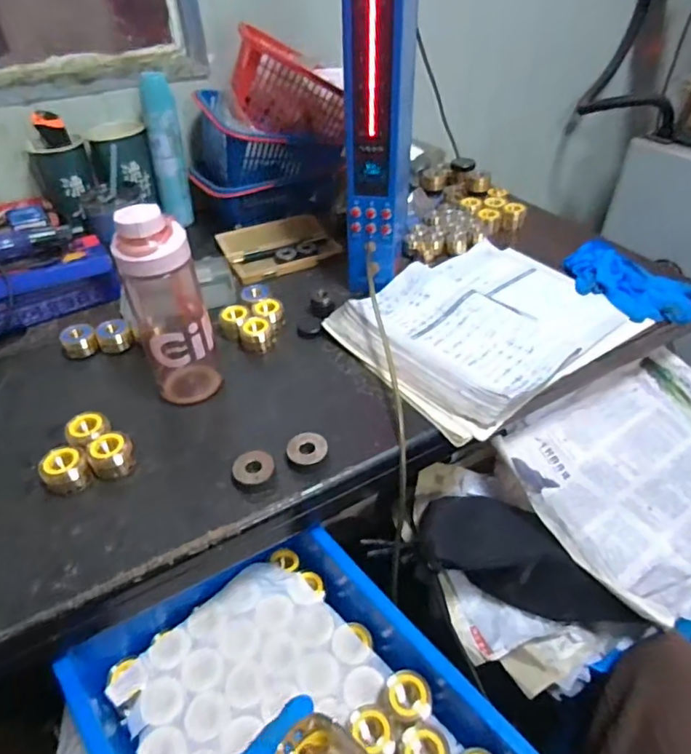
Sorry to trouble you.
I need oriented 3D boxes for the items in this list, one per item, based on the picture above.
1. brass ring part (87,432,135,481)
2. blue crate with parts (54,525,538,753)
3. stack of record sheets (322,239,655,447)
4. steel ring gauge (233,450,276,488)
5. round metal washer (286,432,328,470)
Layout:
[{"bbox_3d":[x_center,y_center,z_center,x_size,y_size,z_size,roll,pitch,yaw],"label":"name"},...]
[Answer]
[{"bbox_3d":[-0.233,0.079,0.528,0.039,0.033,0.032,-15,43,-14],"label":"brass ring part"},{"bbox_3d":[-0.057,0.291,0.458,0.256,0.082,0.346,-32,49,-26],"label":"blue crate with parts"},{"bbox_3d":[0.176,-0.079,0.686,0.339,0.023,0.268,-28,47,-26],"label":"stack of record sheets"},{"bbox_3d":[-0.089,0.092,0.519,0.041,0.018,0.034,-16,43,-15],"label":"steel ring gauge"},{"bbox_3d":[-0.038,0.075,0.531,0.040,0.018,0.035,-7,42,-5],"label":"round metal washer"}]

